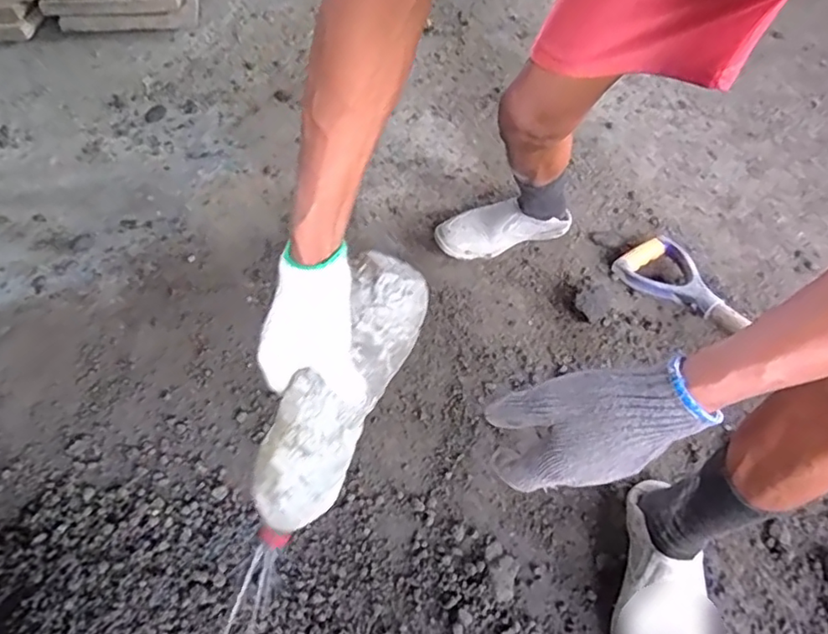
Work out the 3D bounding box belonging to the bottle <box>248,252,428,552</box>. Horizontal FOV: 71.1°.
[{"bbox_3d":[-0.075,0.082,0.526,0.067,0.287,0.063,35,16,24],"label":"bottle"}]

